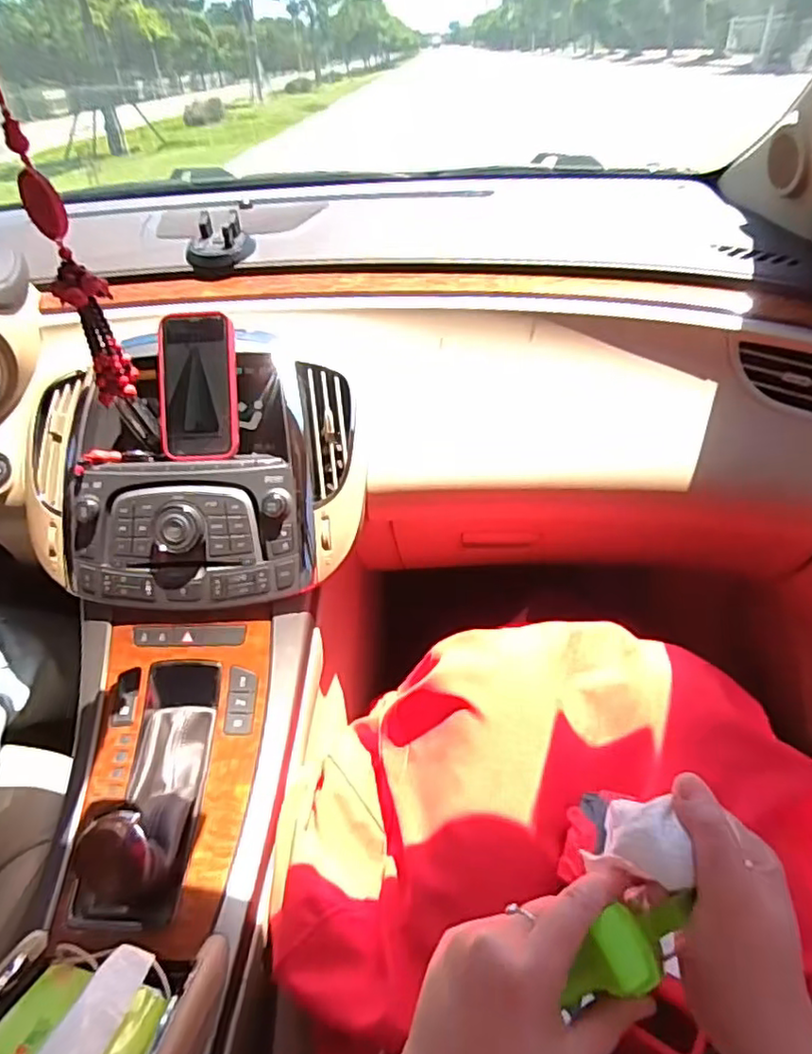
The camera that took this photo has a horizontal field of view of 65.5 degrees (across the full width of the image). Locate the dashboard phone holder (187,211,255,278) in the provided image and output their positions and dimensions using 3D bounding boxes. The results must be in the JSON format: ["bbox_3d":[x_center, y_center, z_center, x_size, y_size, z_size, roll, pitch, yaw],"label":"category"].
[{"bbox_3d":[-0.223,-0.338,0.755,0.080,0.053,0.065,-14,38,-11],"label":"dashboard phone holder"}]

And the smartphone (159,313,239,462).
[{"bbox_3d":[-0.220,-0.147,0.665,0.080,0.151,0.017,0,4,-3],"label":"smartphone"}]

